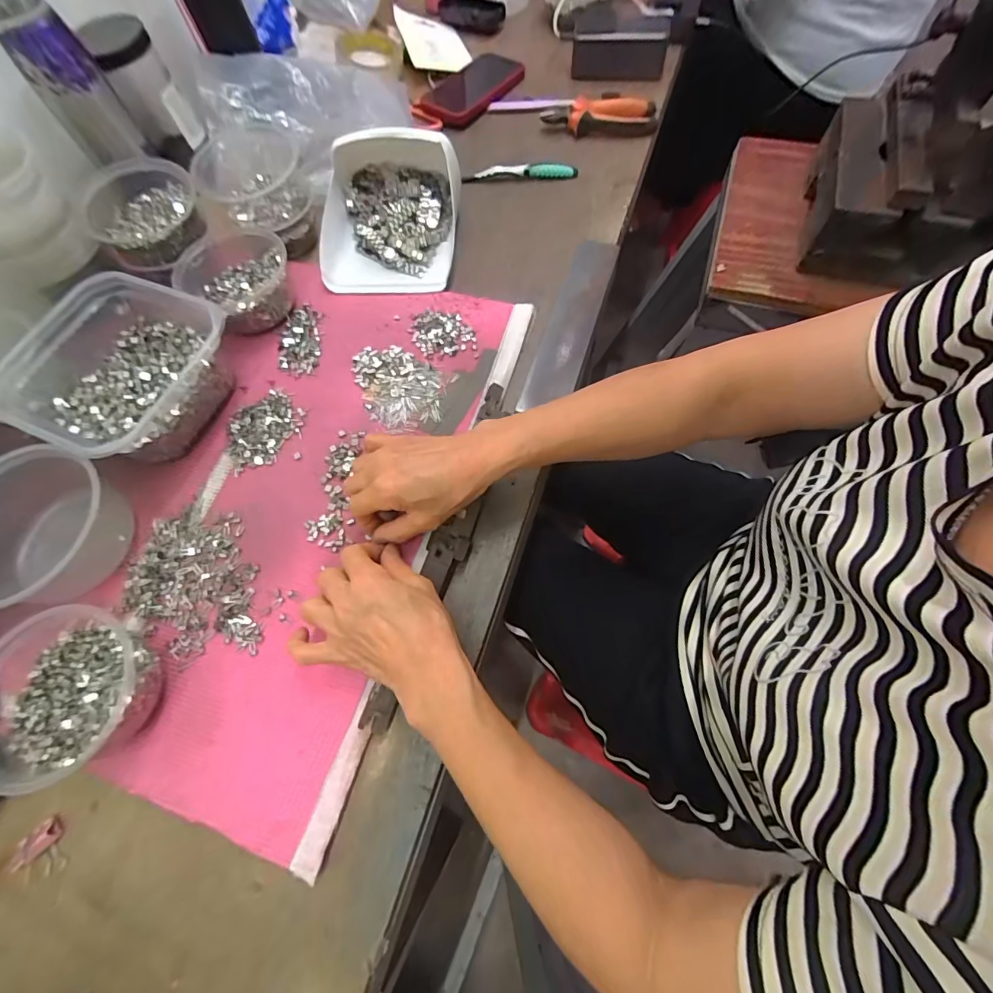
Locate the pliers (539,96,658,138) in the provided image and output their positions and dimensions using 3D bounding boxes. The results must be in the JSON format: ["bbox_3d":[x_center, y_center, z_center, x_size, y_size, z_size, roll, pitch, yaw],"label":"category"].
[{"bbox_3d":[0.140,-0.519,0.616,0.150,0.025,0.056,3,67,6],"label":"pliers"}]

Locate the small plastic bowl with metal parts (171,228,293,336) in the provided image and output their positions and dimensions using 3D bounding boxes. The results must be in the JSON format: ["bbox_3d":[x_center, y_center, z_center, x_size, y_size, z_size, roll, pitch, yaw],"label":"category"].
[{"bbox_3d":[-0.282,-0.241,0.497,0.130,0.044,0.112,37,73,13],"label":"small plastic bowl with metal parts"}]

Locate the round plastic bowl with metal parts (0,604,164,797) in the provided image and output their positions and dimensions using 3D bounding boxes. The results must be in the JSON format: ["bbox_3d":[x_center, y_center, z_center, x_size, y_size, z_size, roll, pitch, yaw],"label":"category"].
[{"bbox_3d":[-0.316,0.143,0.335,0.122,0.064,0.101,40,75,16],"label":"round plastic bowl with metal parts"}]

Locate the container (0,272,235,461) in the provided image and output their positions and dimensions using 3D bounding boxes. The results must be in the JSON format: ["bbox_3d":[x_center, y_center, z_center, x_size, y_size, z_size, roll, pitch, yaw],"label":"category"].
[{"bbox_3d":[-0.356,-0.115,0.435,0.160,0.071,0.169,21,71,10],"label":"container"}]

